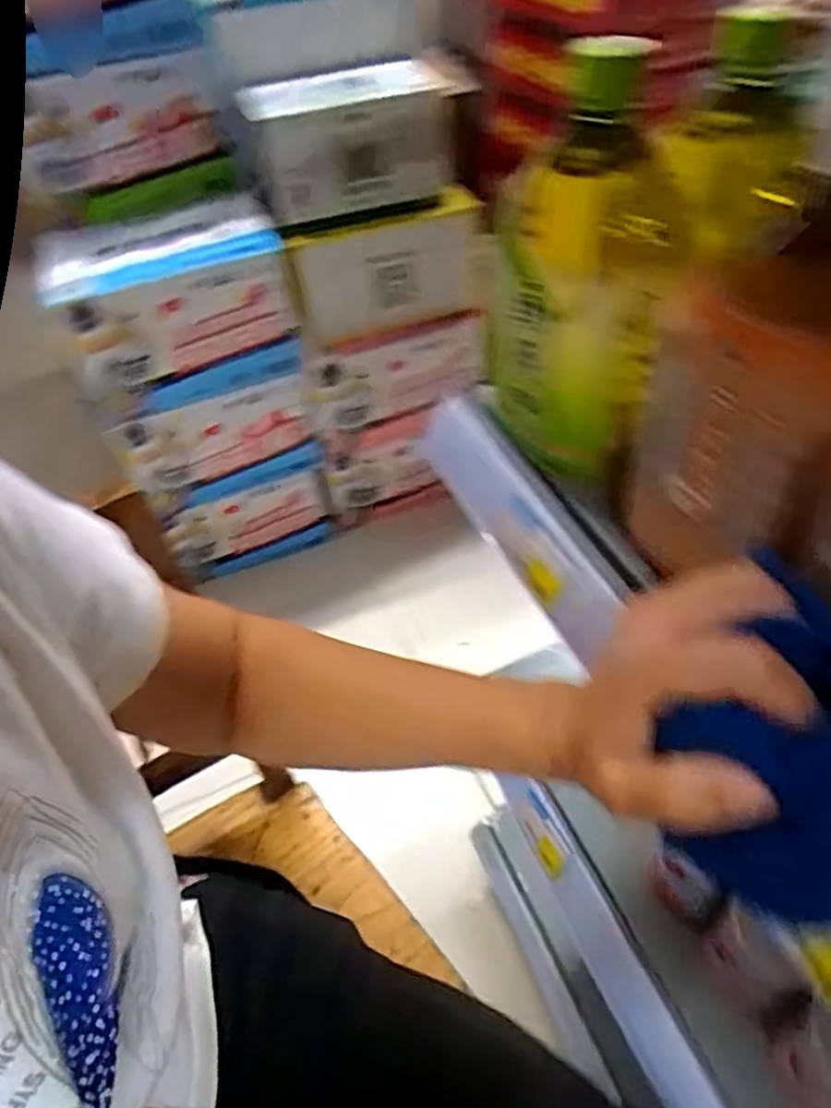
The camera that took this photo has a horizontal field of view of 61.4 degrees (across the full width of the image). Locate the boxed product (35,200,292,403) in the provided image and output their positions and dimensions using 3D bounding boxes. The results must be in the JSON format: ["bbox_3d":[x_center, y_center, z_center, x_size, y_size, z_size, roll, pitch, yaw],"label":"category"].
[{"bbox_3d":[-0.407,-0.431,1.184,0.357,0.189,0.201,-20,48,-12],"label":"boxed product"}]

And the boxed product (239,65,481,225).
[{"bbox_3d":[-0.102,-0.681,1.164,0.318,0.171,0.164,-8,47,-1],"label":"boxed product"}]

